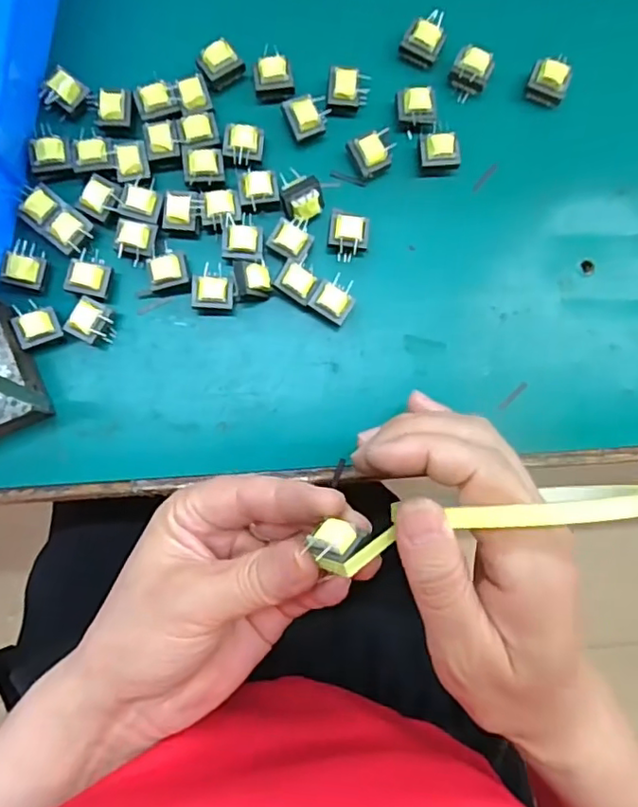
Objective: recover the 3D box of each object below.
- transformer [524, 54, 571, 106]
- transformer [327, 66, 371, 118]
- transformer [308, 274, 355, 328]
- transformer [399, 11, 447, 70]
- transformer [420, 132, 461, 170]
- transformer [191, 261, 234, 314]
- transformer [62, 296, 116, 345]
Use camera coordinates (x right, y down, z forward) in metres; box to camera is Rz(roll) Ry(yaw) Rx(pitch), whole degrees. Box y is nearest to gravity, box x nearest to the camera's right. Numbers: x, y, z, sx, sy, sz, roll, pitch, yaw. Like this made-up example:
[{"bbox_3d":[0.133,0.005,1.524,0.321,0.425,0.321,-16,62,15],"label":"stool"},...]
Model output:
[{"bbox_3d":[0.115,-0.161,0.291,0.019,0.013,0.017,19,86,-2],"label":"transformer"},{"bbox_3d":[0.015,-0.154,0.287,0.021,0.015,0.017,0,87,-3],"label":"transformer"},{"bbox_3d":[0.008,-0.051,0.284,0.019,0.015,0.021,32,86,-1],"label":"transformer"},{"bbox_3d":[0.052,-0.181,0.290,0.018,0.015,0.019,27,86,-2],"label":"transformer"},{"bbox_3d":[0.059,-0.124,0.288,0.019,0.013,0.015,-5,88,-4],"label":"transformer"},{"bbox_3d":[-0.050,-0.054,0.281,0.019,0.017,0.021,5,87,-3],"label":"transformer"},{"bbox_3d":[-0.107,-0.038,0.277,0.017,0.017,0.018,27,86,-2],"label":"transformer"}]

